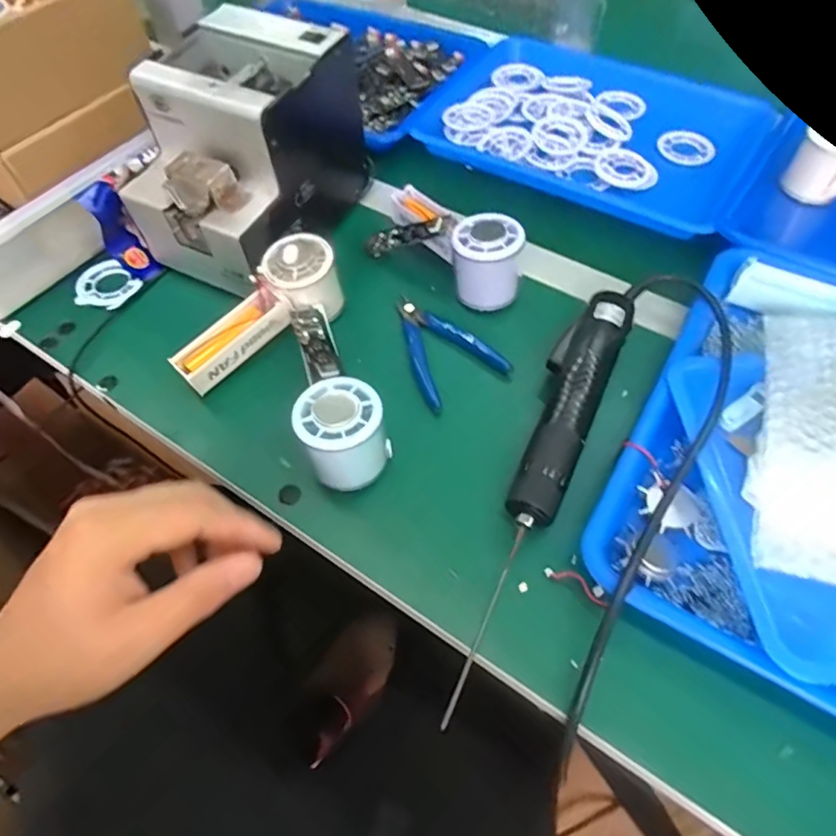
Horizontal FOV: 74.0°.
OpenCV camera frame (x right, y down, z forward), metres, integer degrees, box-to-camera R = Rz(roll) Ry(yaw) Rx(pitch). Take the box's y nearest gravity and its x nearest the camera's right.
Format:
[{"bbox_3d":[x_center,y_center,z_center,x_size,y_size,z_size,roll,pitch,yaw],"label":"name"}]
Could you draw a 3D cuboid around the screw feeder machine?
[{"bbox_3d":[-0.144,-0.229,0.469,0.133,0.128,0.188,26,62,17],"label":"screw feeder machine"}]

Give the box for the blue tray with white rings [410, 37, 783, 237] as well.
[{"bbox_3d":[0.198,-0.332,0.616,0.334,0.031,0.256,26,62,17],"label":"blue tray with white rings"}]

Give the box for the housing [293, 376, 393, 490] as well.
[{"bbox_3d":[-0.050,0.010,0.377,0.055,0.051,0.056,-24,60,-13],"label":"housing"}]

